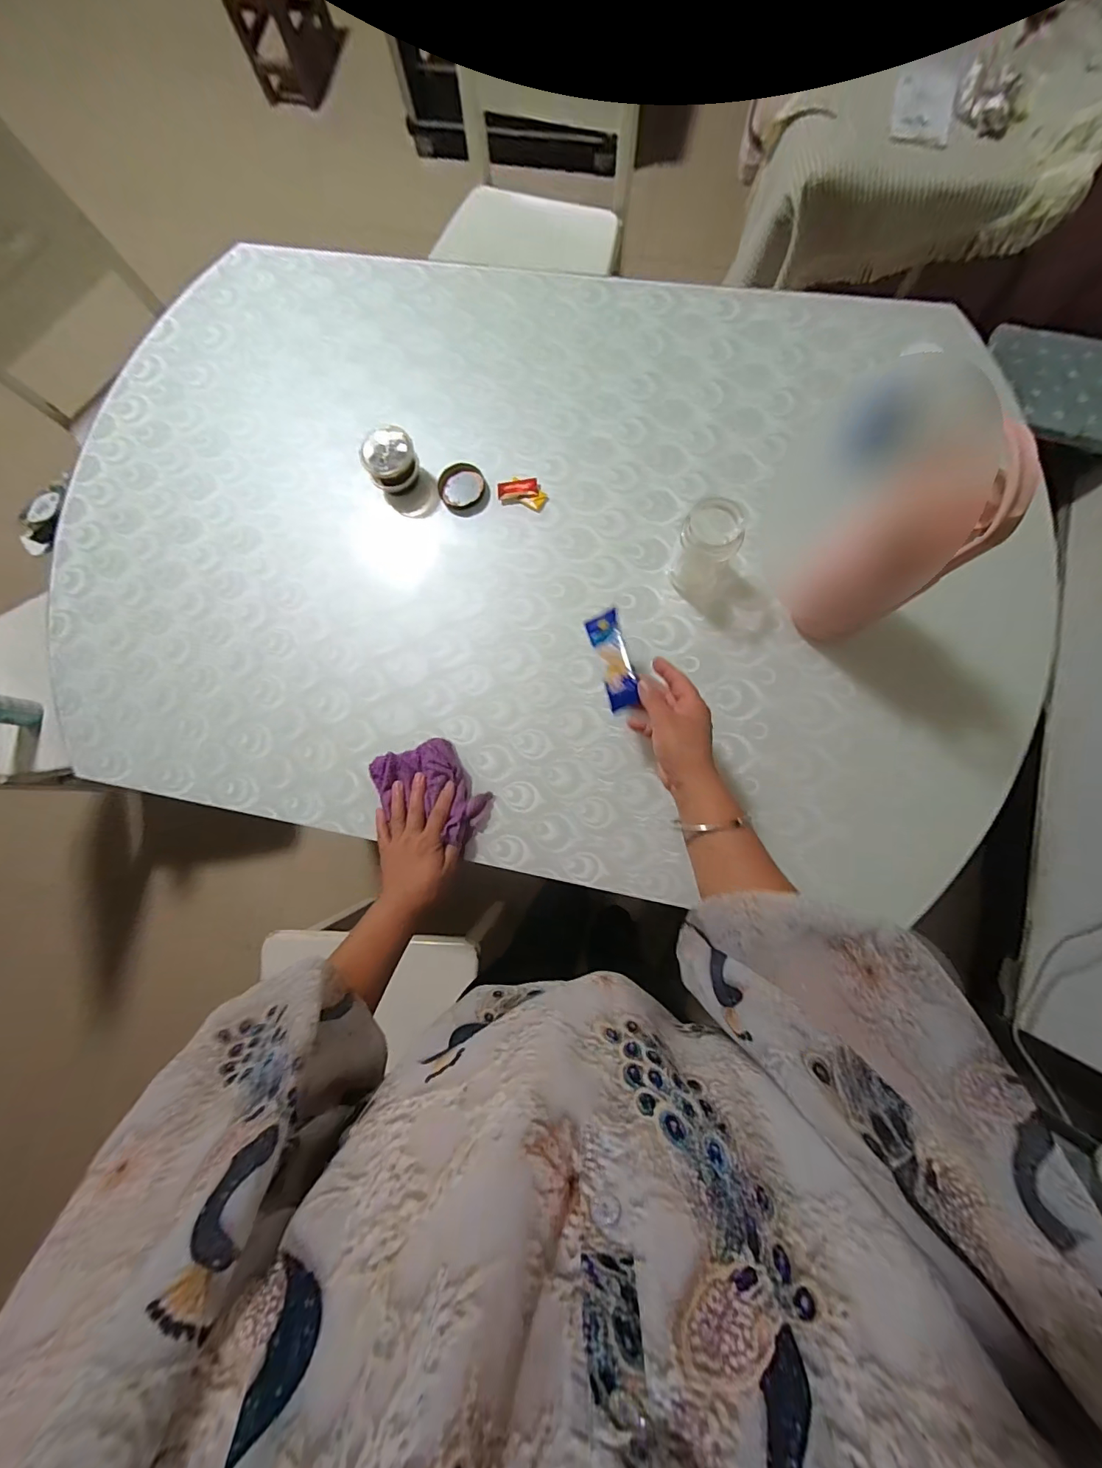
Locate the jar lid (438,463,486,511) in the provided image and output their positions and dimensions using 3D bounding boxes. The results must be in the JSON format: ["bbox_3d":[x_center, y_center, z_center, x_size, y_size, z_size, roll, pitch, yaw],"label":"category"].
[{"bbox_3d":[-0.123,-0.340,0.641,0.061,0.012,0.060,-1,83,5],"label":"jar lid"}]

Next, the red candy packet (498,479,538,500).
[{"bbox_3d":[-0.045,-0.333,0.636,0.054,0.008,0.025,-8,82,4],"label":"red candy packet"}]

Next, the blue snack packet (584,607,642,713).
[{"bbox_3d":[0.070,-0.085,0.521,0.036,0.021,0.116,-13,71,3],"label":"blue snack packet"}]

